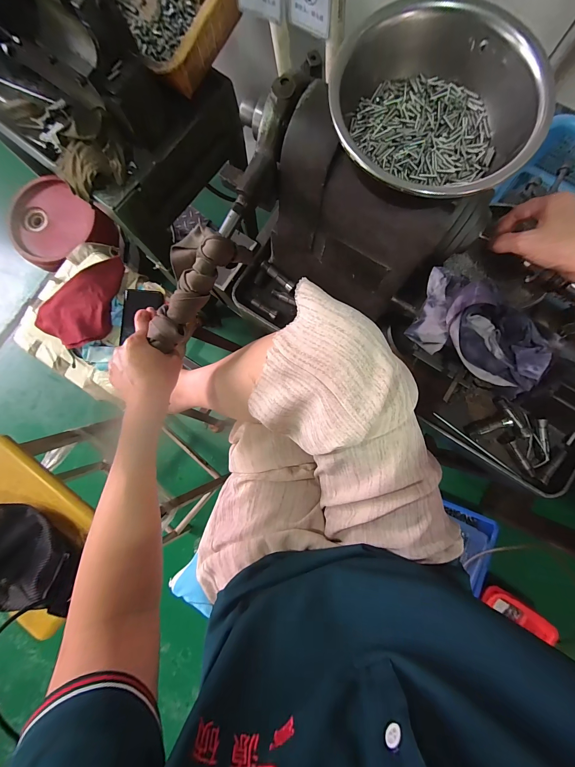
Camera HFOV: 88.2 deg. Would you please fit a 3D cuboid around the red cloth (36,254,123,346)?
[{"bbox_3d":[-0.377,-0.143,0.566,0.193,0.045,0.116,-38,84,-2],"label":"red cloth"}]

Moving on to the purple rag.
[{"bbox_3d":[0.222,-0.061,0.338,0.161,0.065,0.085,38,87,6],"label":"purple rag"}]

